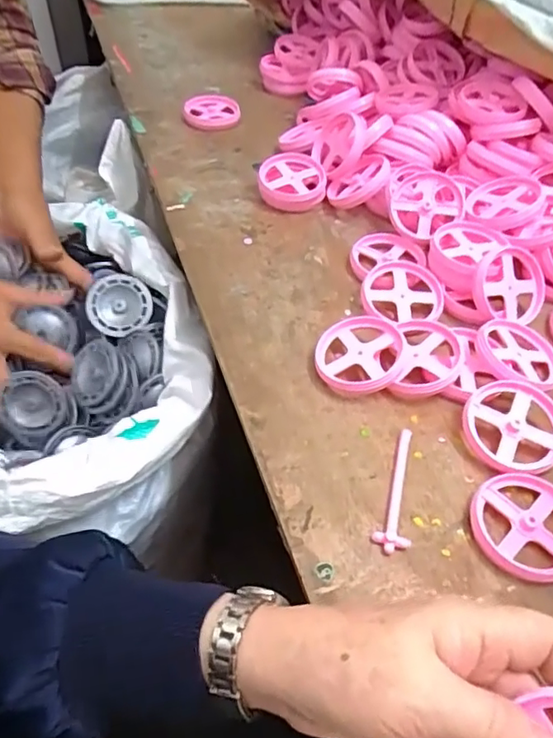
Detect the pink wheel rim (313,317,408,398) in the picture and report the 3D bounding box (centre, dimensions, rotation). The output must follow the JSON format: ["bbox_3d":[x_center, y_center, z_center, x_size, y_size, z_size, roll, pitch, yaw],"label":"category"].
[{"bbox_3d":[0.060,-0.010,0.404,0.061,0.016,0.064,-15,48,8],"label":"pink wheel rim"}]

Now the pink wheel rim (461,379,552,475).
[{"bbox_3d":[0.157,0.039,0.373,0.063,0.016,0.063,0,62,-1],"label":"pink wheel rim"}]

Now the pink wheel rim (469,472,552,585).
[{"bbox_3d":[0.148,0.092,0.333,0.061,0.012,0.063,2,49,-2],"label":"pink wheel rim"}]

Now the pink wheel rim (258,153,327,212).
[{"bbox_3d":[0.015,-0.184,0.553,0.063,0.021,0.056,-9,69,-8],"label":"pink wheel rim"}]

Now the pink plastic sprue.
[{"bbox_3d":[0.077,0.073,0.347,0.021,0.009,0.084,16,50,10],"label":"pink plastic sprue"}]

